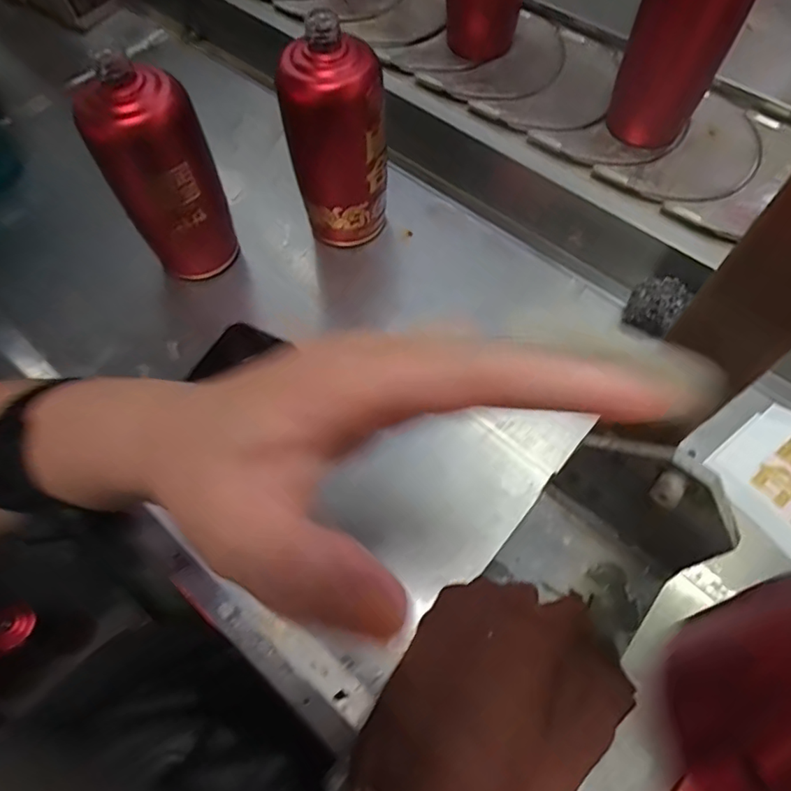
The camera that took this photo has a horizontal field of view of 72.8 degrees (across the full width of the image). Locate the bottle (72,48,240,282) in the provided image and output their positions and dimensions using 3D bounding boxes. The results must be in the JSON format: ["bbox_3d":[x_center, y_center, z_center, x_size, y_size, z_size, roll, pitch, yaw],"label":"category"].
[{"bbox_3d":[-0.195,-0.183,0.452,0.082,0.172,0.081,-30,68,-13],"label":"bottle"}]

